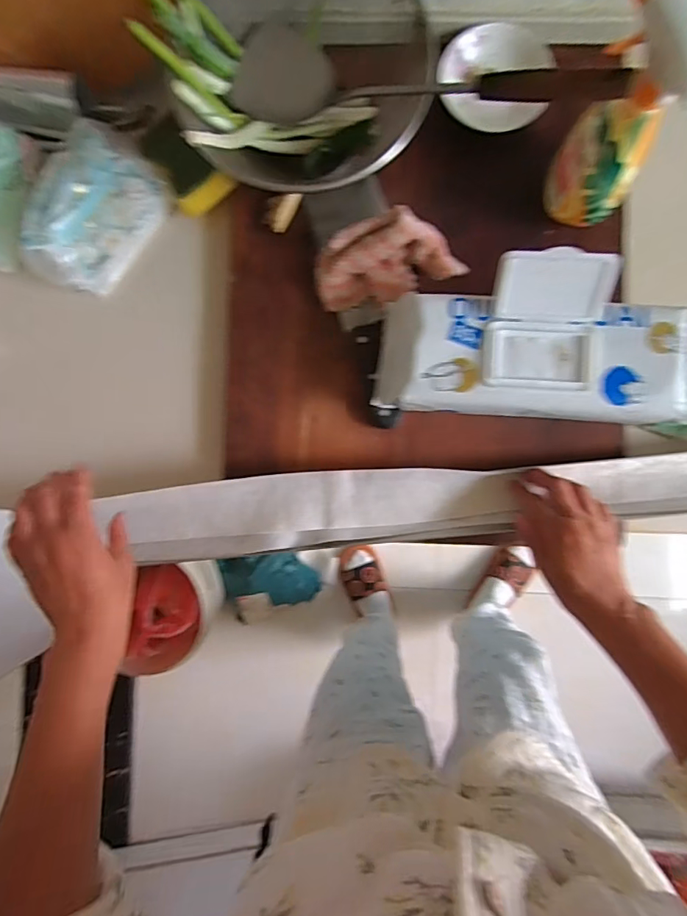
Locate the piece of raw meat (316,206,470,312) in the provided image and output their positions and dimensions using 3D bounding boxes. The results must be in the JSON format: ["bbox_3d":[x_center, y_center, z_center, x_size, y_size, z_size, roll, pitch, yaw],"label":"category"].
[{"bbox_3d":[0.048,-0.205,0.503,0.151,0.058,0.072,-8,89,1],"label":"piece of raw meat"}]

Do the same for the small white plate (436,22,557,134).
[{"bbox_3d":[0.164,-0.398,0.516,0.122,0.031,0.098,-4,89,1],"label":"small white plate"}]

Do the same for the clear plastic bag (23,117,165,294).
[{"bbox_3d":[-0.267,-0.259,0.519,0.086,0.080,0.166,35,90,2],"label":"clear plastic bag"}]

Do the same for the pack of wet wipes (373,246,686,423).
[{"bbox_3d":[0.188,-0.108,0.455,0.302,0.071,0.135,3,89,2],"label":"pack of wet wipes"}]

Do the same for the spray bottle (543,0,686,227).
[{"bbox_3d":[0.240,-0.288,0.418,0.061,0.175,0.101,-10,89,1],"label":"spray bottle"}]

